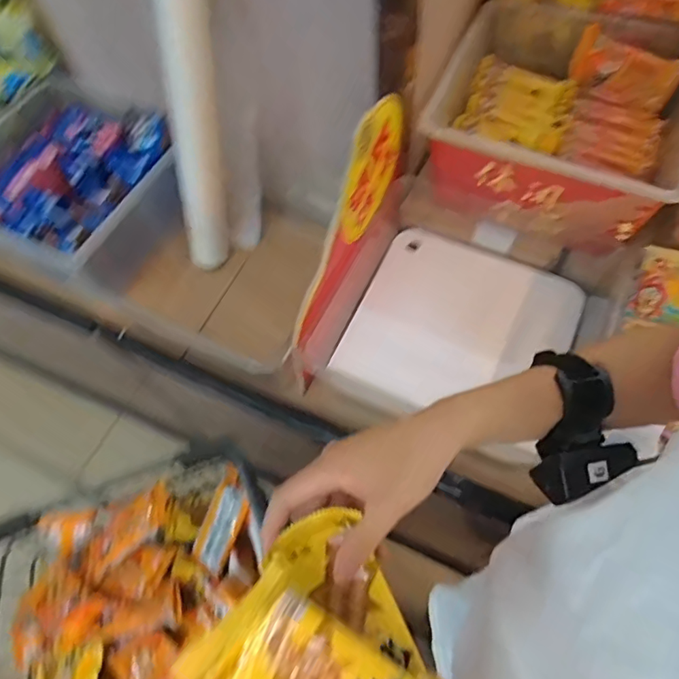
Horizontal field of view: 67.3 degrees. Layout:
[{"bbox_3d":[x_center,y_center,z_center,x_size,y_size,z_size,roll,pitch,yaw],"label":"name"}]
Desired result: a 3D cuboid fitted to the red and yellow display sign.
[{"bbox_3d":[0.008,-0.106,0.605,0.019,0.173,0.327,24,97,15],"label":"red and yellow display sign"}]

